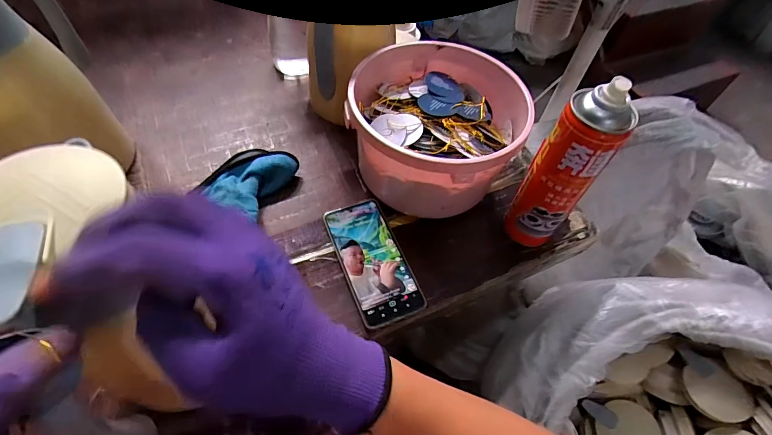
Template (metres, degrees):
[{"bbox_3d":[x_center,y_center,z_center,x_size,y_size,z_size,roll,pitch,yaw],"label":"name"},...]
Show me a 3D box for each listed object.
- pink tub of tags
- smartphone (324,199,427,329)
[{"bbox_3d":[0.065,-0.117,0.524,0.212,0.132,0.206,2,57,-3],"label":"pink tub of tags"},{"bbox_3d":[-0.017,0.051,0.478,0.077,0.013,0.164,-17,60,-15],"label":"smartphone"}]

